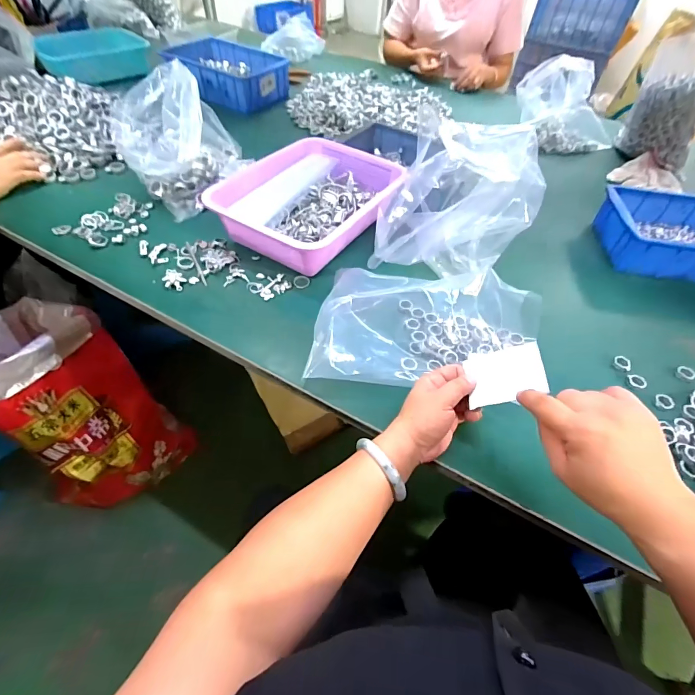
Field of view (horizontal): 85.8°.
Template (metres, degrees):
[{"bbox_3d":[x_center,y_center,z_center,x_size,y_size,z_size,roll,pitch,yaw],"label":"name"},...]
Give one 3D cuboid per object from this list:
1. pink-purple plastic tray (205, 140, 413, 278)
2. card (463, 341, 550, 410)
[{"bbox_3d":[-0.055,-0.243,0.634,0.232,0.076,0.305,28,54,17],"label":"pink-purple plastic tray"},{"bbox_3d":[0.155,0.027,0.370,0.004,0.073,0.053,24,55,-43],"label":"card"}]

